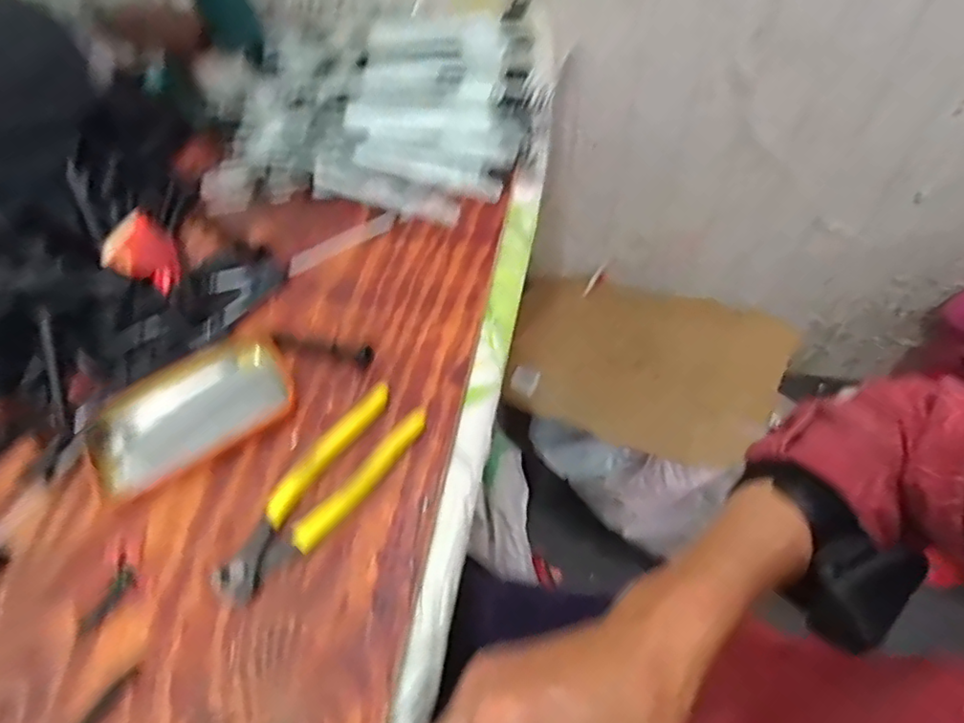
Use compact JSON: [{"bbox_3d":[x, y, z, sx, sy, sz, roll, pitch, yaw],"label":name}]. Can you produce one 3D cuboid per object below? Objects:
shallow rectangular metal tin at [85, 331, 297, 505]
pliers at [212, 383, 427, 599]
[{"bbox_3d":[-0.213,0.033,0.439,0.143,0.013,0.086,-33,62,-17],"label":"shallow rectangular metal tin"},{"bbox_3d":[-0.110,0.084,0.405,0.054,0.012,0.167,34,65,21],"label":"pliers"}]

